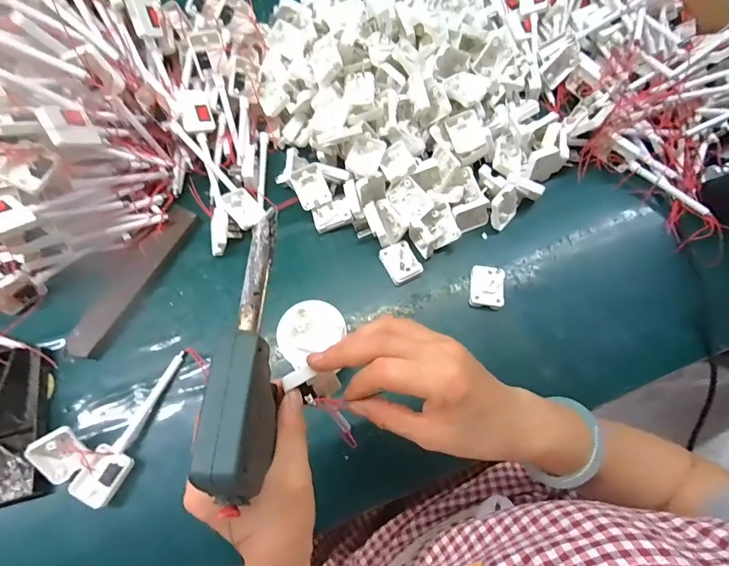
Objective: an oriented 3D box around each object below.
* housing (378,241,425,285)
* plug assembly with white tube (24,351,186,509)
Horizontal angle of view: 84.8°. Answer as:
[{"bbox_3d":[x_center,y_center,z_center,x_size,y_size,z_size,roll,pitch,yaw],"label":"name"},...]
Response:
[{"bbox_3d":[0.045,-0.027,0.476,0.041,0.017,0.048,-27,71,-10],"label":"housing"},{"bbox_3d":[-0.252,0.133,0.403,0.084,0.036,0.151,24,70,10],"label":"plug assembly with white tube"}]

